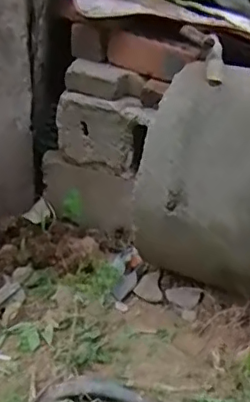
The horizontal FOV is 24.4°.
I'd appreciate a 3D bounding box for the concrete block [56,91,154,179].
[{"bbox_3d":[-0.051,-0.176,1.487,0.251,0.184,0.078,17,28,22],"label":"concrete block"}]

